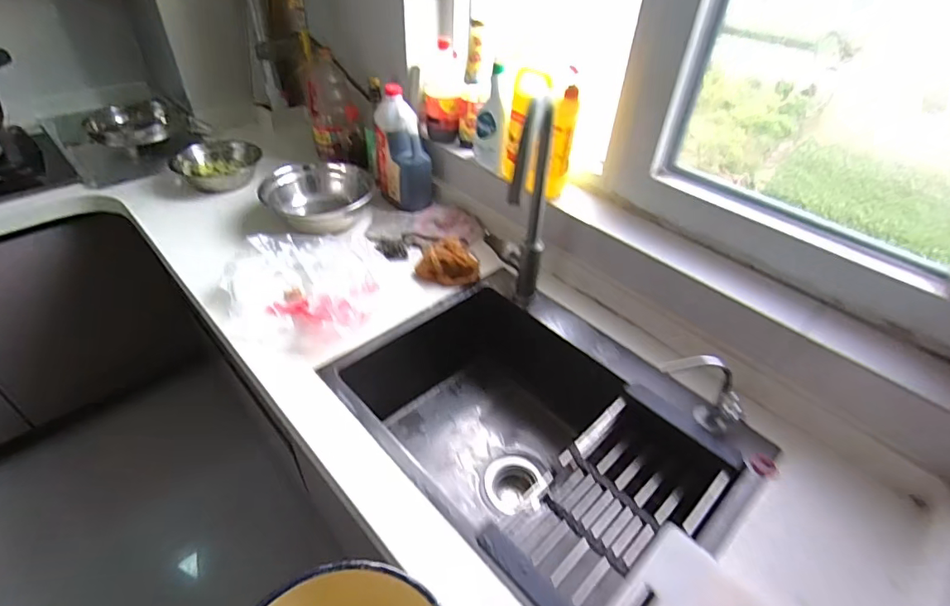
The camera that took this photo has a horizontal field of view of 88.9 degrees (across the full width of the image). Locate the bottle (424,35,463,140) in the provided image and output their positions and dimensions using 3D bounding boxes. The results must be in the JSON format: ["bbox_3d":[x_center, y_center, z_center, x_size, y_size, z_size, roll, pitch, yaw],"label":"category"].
[{"bbox_3d":[-0.077,-0.500,1.148,0.086,0.208,0.095,-1,41,-5],"label":"bottle"}]

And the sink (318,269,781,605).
[{"bbox_3d":[0.079,0.233,0.858,0.435,0.245,0.632,-31,52,-33],"label":"sink"}]

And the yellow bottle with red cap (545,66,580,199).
[{"bbox_3d":[0.165,-0.309,0.925,0.050,0.235,0.050,12,42,10],"label":"yellow bottle with red cap"}]

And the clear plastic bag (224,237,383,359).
[{"bbox_3d":[-0.309,-0.050,0.901,0.291,0.092,0.270,20,44,18],"label":"clear plastic bag"}]

